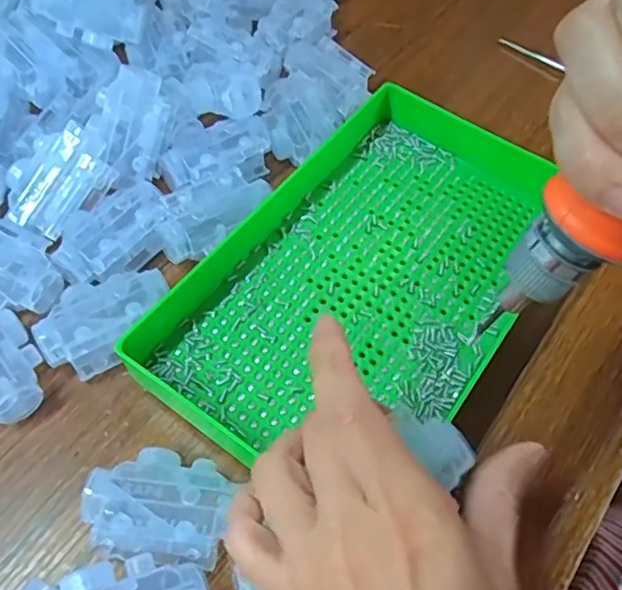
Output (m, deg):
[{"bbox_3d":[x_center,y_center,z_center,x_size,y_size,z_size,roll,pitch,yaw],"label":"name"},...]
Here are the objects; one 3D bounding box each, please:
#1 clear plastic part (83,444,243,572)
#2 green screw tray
[{"bbox_3d":[-0.068,0.095,0.278,0.062,0.028,0.046,11,58,2],"label":"clear plastic part"},{"bbox_3d":[0.035,-0.015,0.348,0.155,0.031,0.253,32,61,14],"label":"green screw tray"}]

